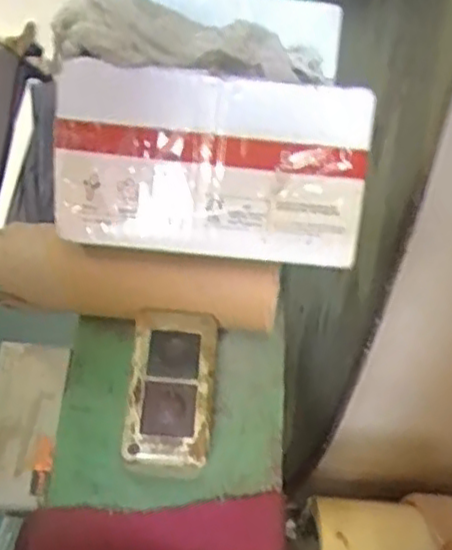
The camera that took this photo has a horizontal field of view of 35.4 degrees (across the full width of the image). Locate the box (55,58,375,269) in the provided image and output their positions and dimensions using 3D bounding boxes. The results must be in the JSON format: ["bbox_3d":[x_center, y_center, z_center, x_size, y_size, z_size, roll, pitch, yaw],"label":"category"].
[{"bbox_3d":[-0.008,-0.051,0.337,0.143,0.085,0.023,8,15,5],"label":"box"}]

